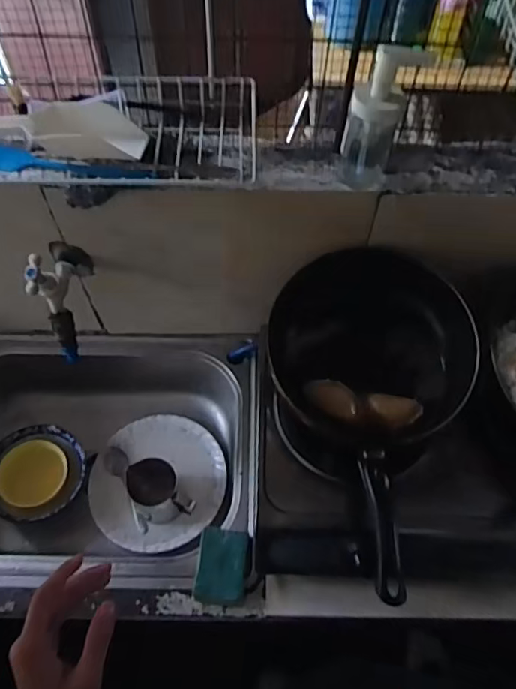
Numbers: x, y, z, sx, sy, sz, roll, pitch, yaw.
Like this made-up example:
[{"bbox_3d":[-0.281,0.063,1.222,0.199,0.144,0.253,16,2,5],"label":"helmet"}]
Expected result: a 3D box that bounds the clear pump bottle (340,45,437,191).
[{"bbox_3d":[0.141,-0.267,0.633,0.068,0.162,0.051,-35,65,-20],"label":"clear pump bottle"}]

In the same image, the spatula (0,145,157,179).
[{"bbox_3d":[-0.217,-0.204,0.604,0.201,0.023,0.038,3,58,0],"label":"spatula"}]

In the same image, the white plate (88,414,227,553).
[{"bbox_3d":[-0.182,0.246,0.979,0.240,0.049,0.242,1,58,-1],"label":"white plate"}]

